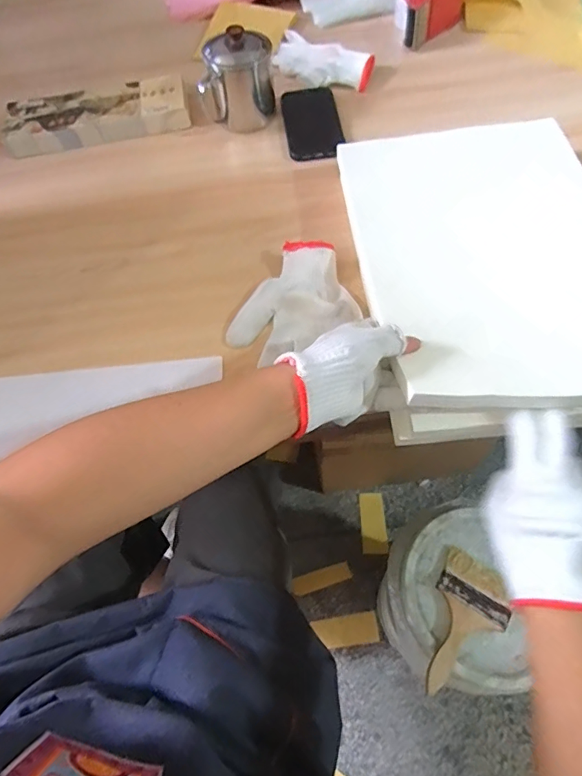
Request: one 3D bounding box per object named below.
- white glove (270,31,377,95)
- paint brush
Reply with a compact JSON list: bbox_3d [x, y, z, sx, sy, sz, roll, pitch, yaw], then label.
[{"bbox_3d":[0.039,-0.502,0.721,0.178,0.028,0.090,36,70,21],"label":"white glove"},{"bbox_3d":[0.246,0.336,0.659,0.100,0.011,0.187,24,66,16],"label":"paint brush"}]

